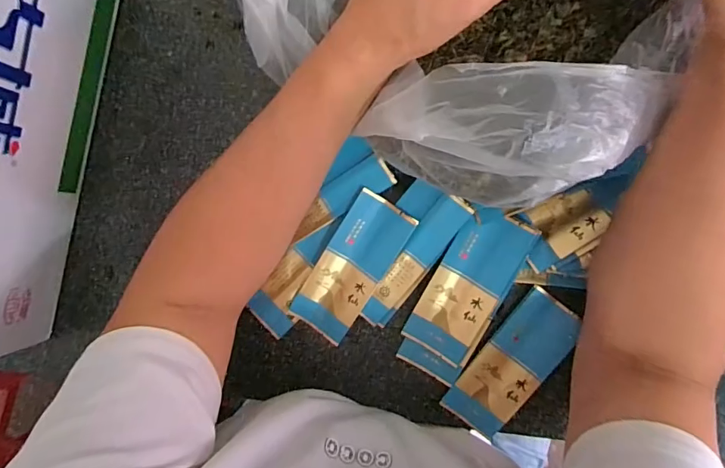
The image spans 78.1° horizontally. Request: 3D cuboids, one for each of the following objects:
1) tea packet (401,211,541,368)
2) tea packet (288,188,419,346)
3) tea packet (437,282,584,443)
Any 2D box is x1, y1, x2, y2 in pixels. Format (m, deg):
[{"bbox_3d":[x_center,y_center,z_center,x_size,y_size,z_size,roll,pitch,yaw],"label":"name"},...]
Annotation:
[{"bbox_3d":[0.086,0.043,0.368,0.056,0.005,0.126,30,102,15],"label":"tea packet"},{"bbox_3d":[-0.010,0.030,0.381,0.054,0.005,0.129,34,103,5],"label":"tea packet"},{"bbox_3d":[0.126,0.110,0.373,0.053,0.010,0.126,36,94,4],"label":"tea packet"}]

